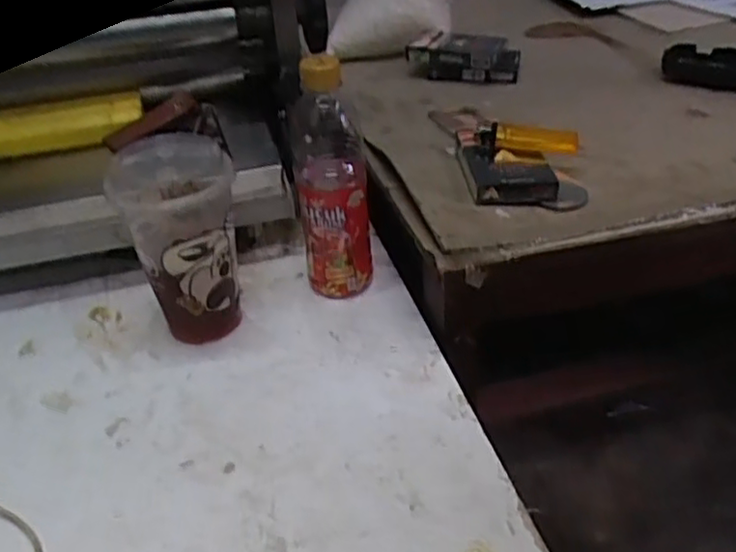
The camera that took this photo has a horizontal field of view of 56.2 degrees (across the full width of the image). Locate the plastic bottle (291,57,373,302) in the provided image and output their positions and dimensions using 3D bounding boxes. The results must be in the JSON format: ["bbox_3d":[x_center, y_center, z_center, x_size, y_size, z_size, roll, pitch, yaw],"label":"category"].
[{"bbox_3d":[-0.029,-0.076,0.538,0.053,0.197,0.055,-6,36,-2],"label":"plastic bottle"}]

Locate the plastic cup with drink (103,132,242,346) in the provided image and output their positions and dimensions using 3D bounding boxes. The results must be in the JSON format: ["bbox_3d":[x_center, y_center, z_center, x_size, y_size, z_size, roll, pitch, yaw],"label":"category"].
[{"bbox_3d":[-0.137,-0.024,0.520,0.083,0.149,0.088,-3,36,2],"label":"plastic cup with drink"}]

